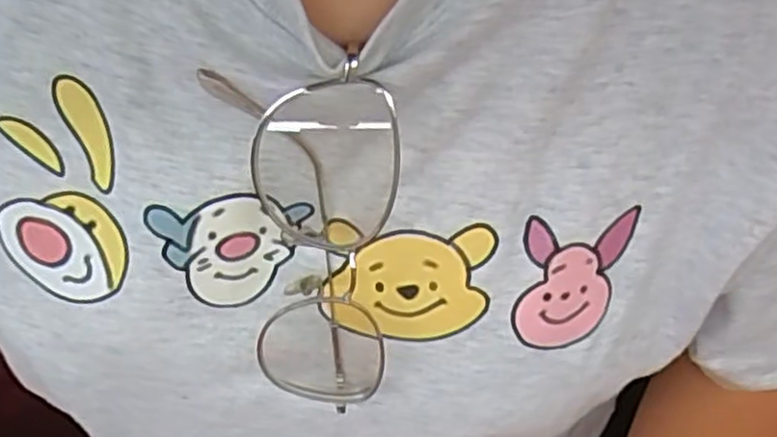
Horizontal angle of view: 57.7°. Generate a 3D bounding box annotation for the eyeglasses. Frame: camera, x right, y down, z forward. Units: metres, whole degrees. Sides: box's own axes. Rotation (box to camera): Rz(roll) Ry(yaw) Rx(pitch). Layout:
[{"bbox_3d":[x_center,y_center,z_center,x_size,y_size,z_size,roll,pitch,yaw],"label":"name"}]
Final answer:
[{"bbox_3d":[-0.025,0.012,0.235,0.052,0.124,0.033,1,40,2],"label":"eyeglasses"}]

